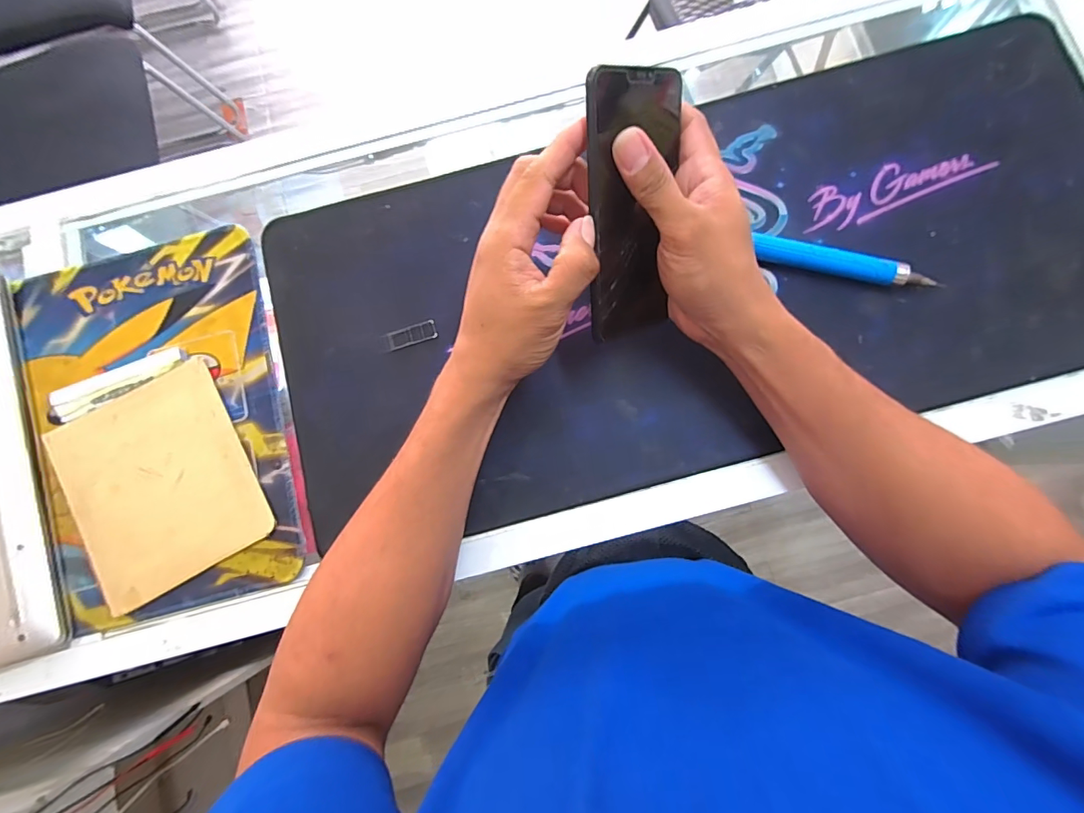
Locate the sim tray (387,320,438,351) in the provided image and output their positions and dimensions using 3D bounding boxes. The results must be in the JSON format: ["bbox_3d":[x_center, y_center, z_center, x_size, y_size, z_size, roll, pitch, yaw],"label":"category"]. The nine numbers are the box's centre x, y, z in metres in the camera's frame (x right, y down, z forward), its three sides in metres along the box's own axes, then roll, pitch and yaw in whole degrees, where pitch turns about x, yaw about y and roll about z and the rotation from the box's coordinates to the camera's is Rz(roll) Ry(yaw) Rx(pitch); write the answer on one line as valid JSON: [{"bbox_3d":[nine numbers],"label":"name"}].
[{"bbox_3d":[-0.105,-0.058,0.370,0.040,0.004,0.016,-17,82,0],"label":"sim tray"}]

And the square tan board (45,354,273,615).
[{"bbox_3d":[-0.297,0.060,0.355,0.135,0.009,0.151,-29,82,-2],"label":"square tan board"}]

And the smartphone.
[{"bbox_3d":[0.056,-0.119,0.282,0.063,0.008,0.148,-21,121,-28],"label":"smartphone"}]

